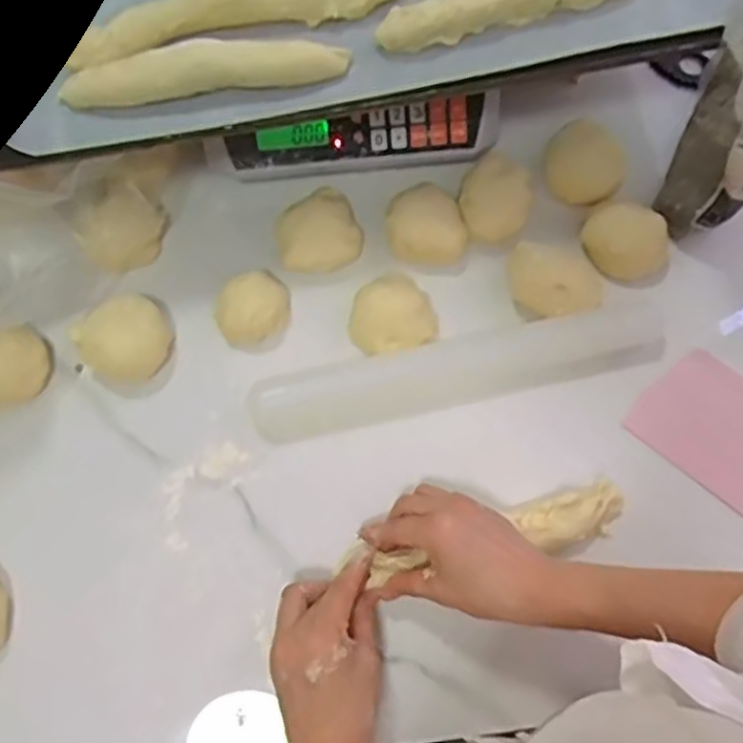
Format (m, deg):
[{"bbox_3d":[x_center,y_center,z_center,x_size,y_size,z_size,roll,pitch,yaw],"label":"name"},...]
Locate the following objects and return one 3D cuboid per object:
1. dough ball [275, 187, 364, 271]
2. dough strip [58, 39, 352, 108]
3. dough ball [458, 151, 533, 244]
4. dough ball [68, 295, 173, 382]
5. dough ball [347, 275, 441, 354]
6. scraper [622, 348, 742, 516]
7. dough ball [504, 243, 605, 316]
[{"bbox_3d":[-0.042,-0.111,0.594,0.064,0.042,0.059,0,75,-1],"label":"dough ball"},{"bbox_3d":[-0.112,-0.204,0.507,0.189,0.023,0.026,-9,76,-4],"label":"dough strip"},{"bbox_3d":[0.099,-0.137,0.600,0.057,0.036,0.072,15,75,2],"label":"dough ball"},{"bbox_3d":[-0.184,-0.025,0.564,0.062,0.034,0.063,0,75,-1],"label":"dough ball"},{"bbox_3d":[0.017,-0.046,0.585,0.068,0.035,0.063,-10,76,-4],"label":"dough ball"},{"bbox_3d":[0.270,0.045,0.578,0.126,0.008,0.092,38,78,6],"label":"scraper"},{"bbox_3d":[0.141,-0.068,0.587,0.077,0.034,0.053,29,77,6],"label":"dough ball"}]

